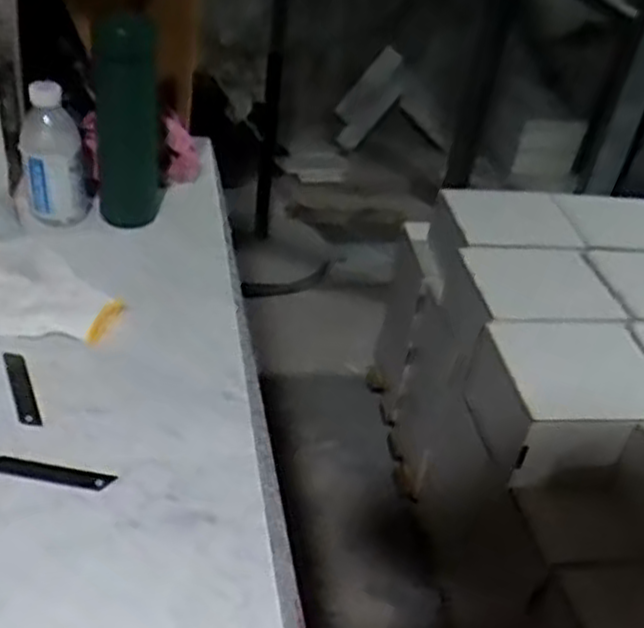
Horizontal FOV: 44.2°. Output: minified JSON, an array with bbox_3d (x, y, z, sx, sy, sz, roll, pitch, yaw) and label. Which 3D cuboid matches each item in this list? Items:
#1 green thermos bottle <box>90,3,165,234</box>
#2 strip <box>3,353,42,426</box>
[{"bbox_3d":[-0.217,-0.212,0.884,0.070,0.221,0.056,-2,37,-10],"label":"green thermos bottle"},{"bbox_3d":[-0.260,0.062,0.685,0.017,0.004,0.096,-13,41,-23],"label":"strip"}]

